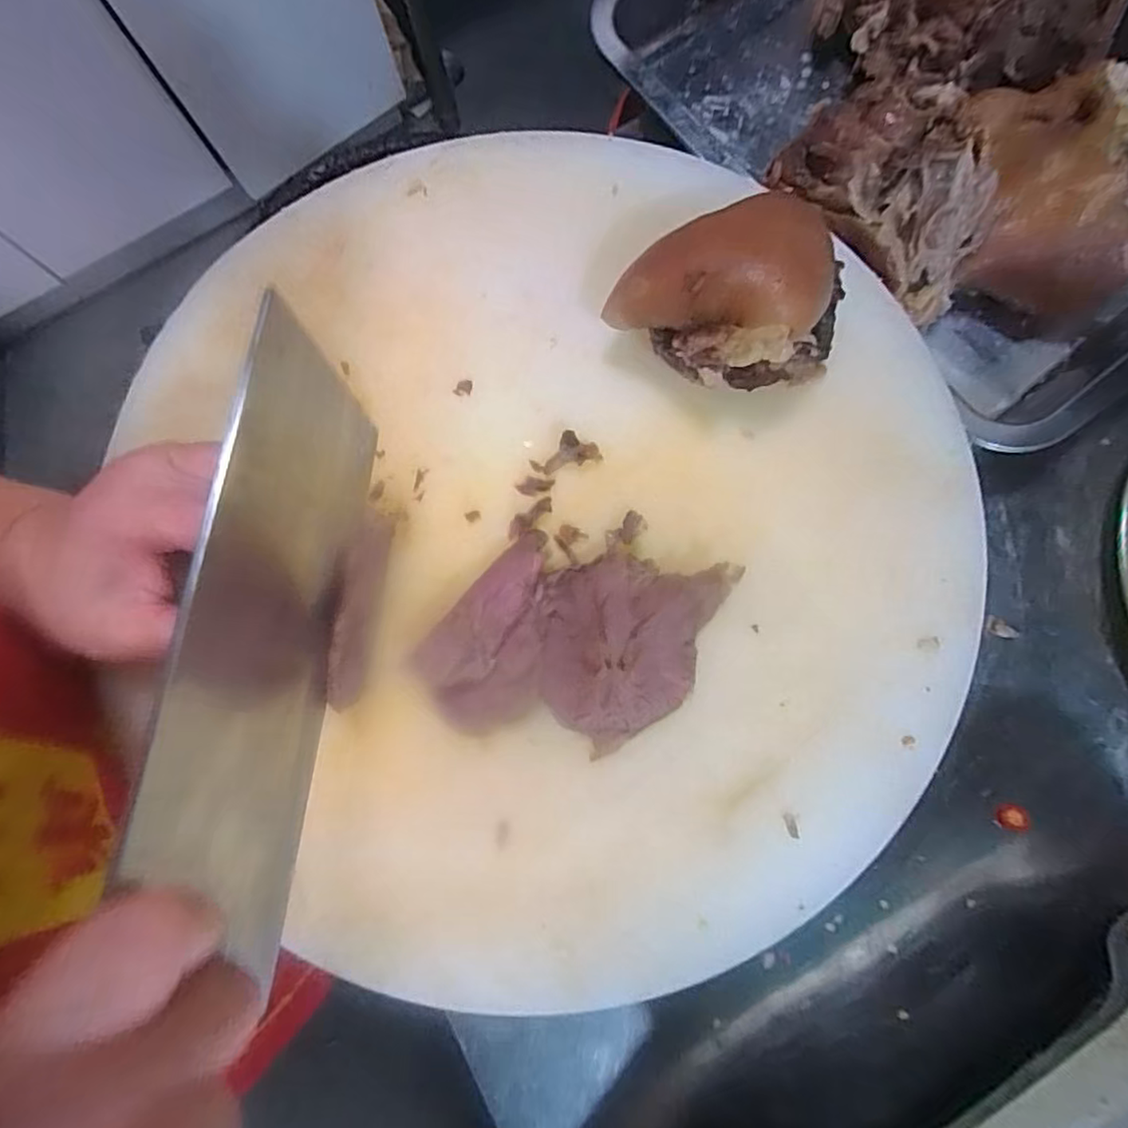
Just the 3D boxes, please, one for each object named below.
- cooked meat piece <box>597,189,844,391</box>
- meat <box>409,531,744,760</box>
[{"bbox_3d":[0.065,-0.103,0.242,0.093,0.061,0.057,-5,78,1],"label":"cooked meat piece"},{"bbox_3d":[0.001,0.031,0.236,0.106,0.022,0.079,14,80,7],"label":"meat"}]

